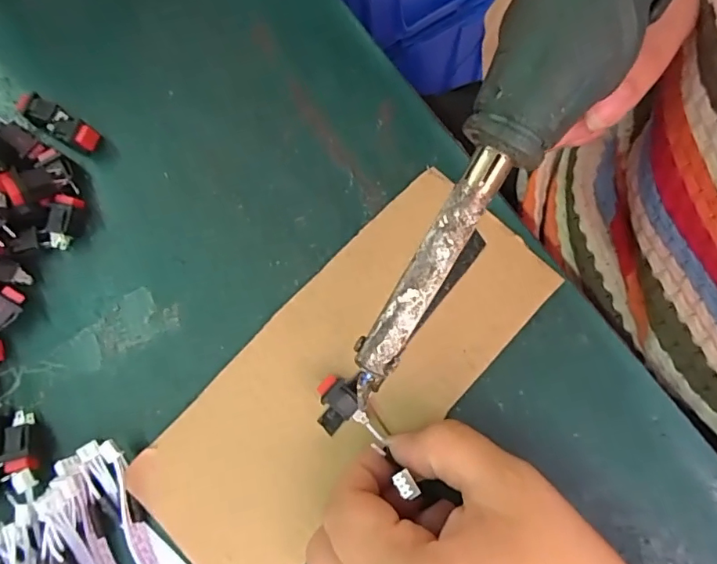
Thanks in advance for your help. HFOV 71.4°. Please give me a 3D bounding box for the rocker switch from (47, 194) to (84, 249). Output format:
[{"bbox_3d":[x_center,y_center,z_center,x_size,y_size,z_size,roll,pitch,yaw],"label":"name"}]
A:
[{"bbox_3d":[-0.141,-0.029,0.240,0.010,0.011,0.025,10,88,4],"label":"rocker switch"}]

